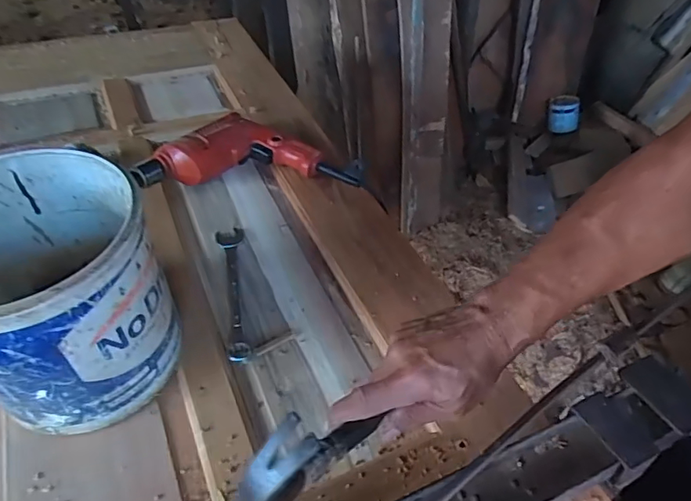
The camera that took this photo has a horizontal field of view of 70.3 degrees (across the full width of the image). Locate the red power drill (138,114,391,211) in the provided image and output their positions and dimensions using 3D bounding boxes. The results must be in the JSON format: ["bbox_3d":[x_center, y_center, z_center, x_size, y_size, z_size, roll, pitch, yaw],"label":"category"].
[{"bbox_3d":[-0.118,-0.135,0.706,0.325,0.063,0.149,1,46,-3],"label":"red power drill"}]

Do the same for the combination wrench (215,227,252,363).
[{"bbox_3d":[-0.131,0.042,0.567,0.033,0.010,0.205,-6,46,-10],"label":"combination wrench"}]

